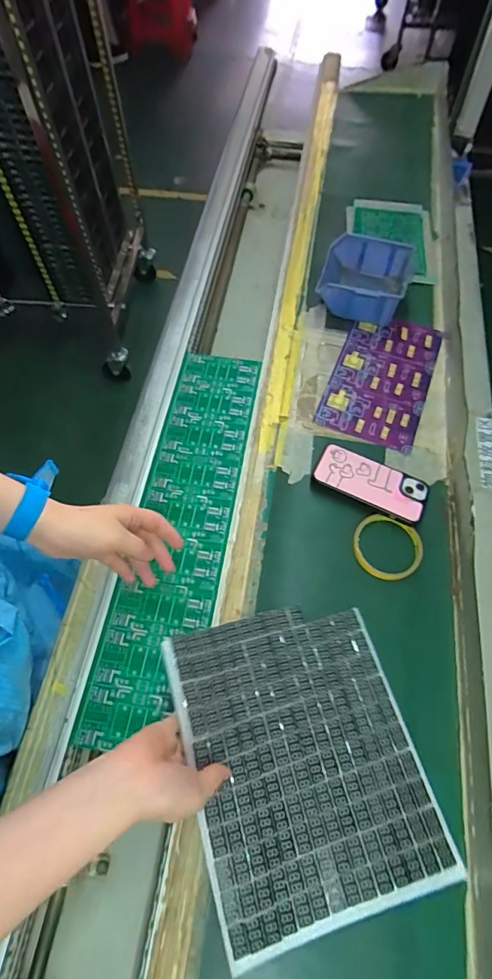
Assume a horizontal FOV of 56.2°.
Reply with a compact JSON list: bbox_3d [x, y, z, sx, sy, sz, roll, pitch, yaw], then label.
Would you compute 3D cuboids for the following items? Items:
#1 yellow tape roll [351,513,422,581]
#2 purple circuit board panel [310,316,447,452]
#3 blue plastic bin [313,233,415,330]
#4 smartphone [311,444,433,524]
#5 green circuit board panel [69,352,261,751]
[{"bbox_3d":[0.174,0.072,0.571,0.083,0.016,0.075,23,65,12],"label":"yellow tape roll"},{"bbox_3d":[0.206,-0.171,0.701,0.141,0.008,0.240,19,64,10],"label":"purple circuit board panel"},{"bbox_3d":[0.193,-0.338,0.749,0.139,0.068,0.135,16,64,9],"label":"blue plastic bin"},{"bbox_3d":[0.162,-0.009,0.600,0.143,0.016,0.073,24,65,13],"label":"smartphone"},{"bbox_3d":[-0.081,0.034,0.607,0.121,0.007,0.540,8,63,5],"label":"green circuit board panel"}]

